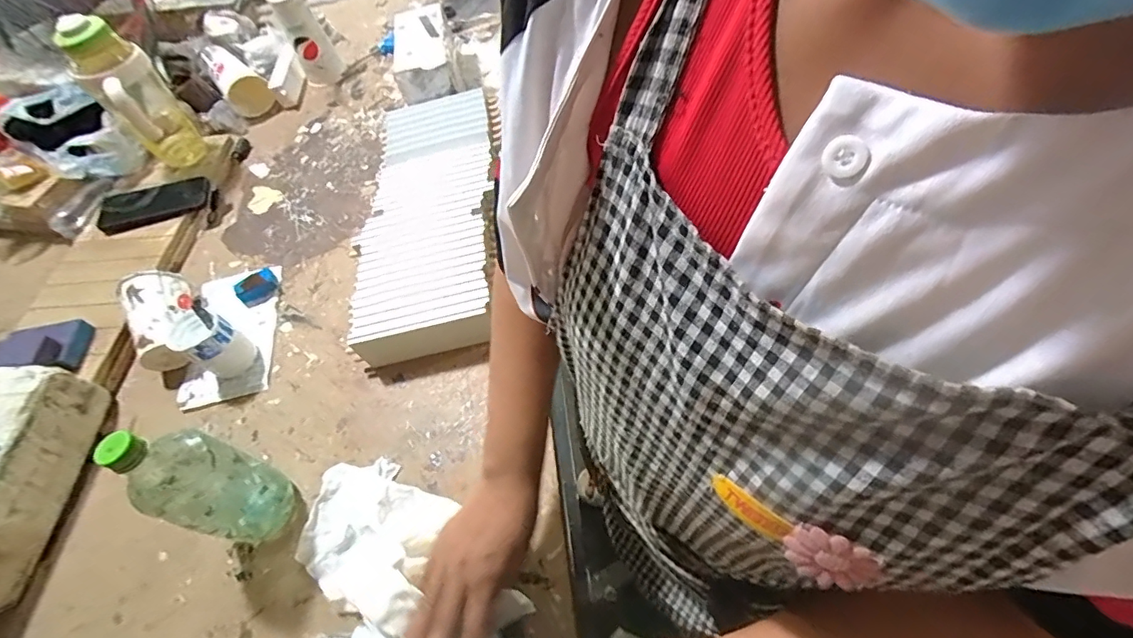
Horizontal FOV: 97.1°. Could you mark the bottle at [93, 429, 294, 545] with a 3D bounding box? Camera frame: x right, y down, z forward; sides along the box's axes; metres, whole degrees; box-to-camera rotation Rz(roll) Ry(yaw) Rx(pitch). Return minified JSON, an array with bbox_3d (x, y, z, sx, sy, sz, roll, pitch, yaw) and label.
[{"bbox_3d":[-0.362,0.169,0.508,0.070,0.207,0.080,16,58,15],"label":"bottle"}]

